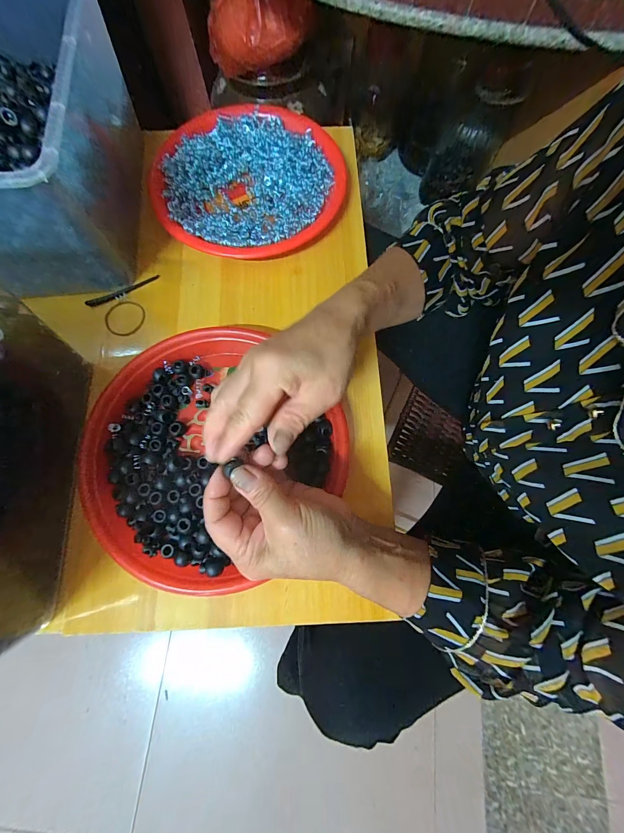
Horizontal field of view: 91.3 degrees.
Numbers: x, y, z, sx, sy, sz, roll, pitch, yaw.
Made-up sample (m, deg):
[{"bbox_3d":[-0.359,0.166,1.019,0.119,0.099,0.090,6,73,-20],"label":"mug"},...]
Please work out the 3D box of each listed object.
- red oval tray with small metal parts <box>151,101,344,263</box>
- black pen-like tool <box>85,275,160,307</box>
[{"bbox_3d":[-0.072,-0.283,0.364,0.214,0.026,0.224,10,75,3],"label":"red oval tray with small metal parts"},{"bbox_3d":[-0.212,-0.141,0.343,0.081,0.006,0.011,-29,77,-7],"label":"black pen-like tool"}]

